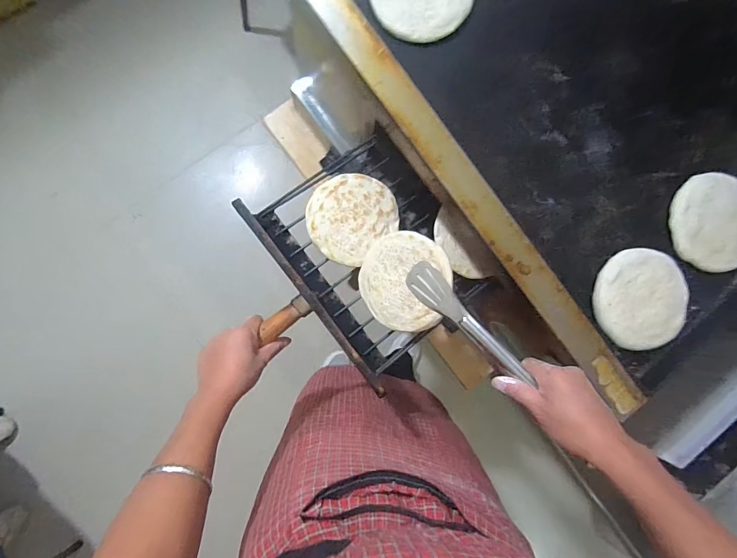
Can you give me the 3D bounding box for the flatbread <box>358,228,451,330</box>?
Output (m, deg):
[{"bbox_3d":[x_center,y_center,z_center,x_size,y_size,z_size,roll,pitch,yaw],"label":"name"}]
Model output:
[{"bbox_3d":[0.042,0.003,0.484,0.121,0.007,0.125,3,97,29],"label":"flatbread"}]

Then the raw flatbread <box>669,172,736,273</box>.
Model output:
[{"bbox_3d":[0.460,-0.072,0.492,0.121,0.020,0.121,6,88,-6],"label":"raw flatbread"}]

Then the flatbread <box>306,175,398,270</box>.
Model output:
[{"bbox_3d":[-0.025,-0.087,0.513,0.110,0.009,0.120,0,88,-6],"label":"flatbread"}]

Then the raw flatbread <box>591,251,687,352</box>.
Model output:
[{"bbox_3d":[0.346,0.025,0.478,0.121,0.021,0.122,0,88,-6],"label":"raw flatbread"}]

